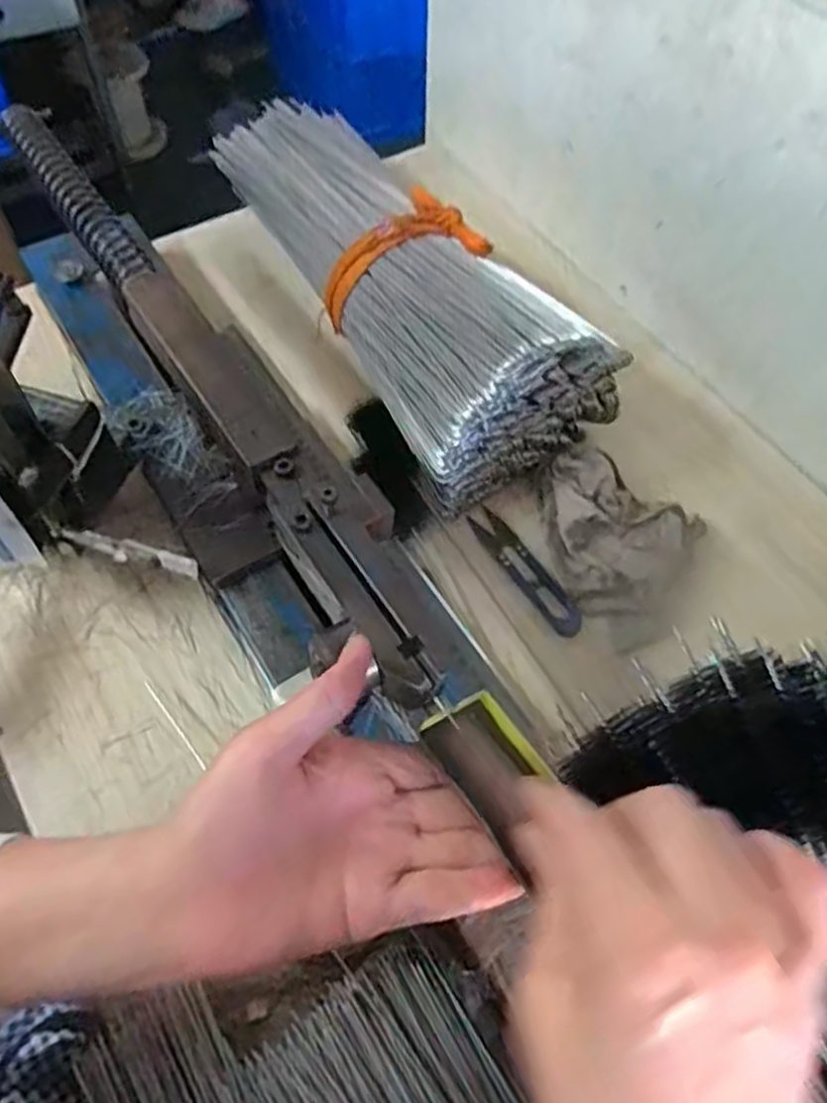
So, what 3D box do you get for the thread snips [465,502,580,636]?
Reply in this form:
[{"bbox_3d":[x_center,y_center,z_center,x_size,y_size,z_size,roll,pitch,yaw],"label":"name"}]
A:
[{"bbox_3d":[0.082,0.013,0.525,0.025,0.005,0.113,-30,65,-18],"label":"thread snips"}]

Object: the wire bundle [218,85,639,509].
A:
[{"bbox_3d":[-0.013,-0.230,0.596,0.154,0.128,0.396,-26,64,-16],"label":"wire bundle"}]

